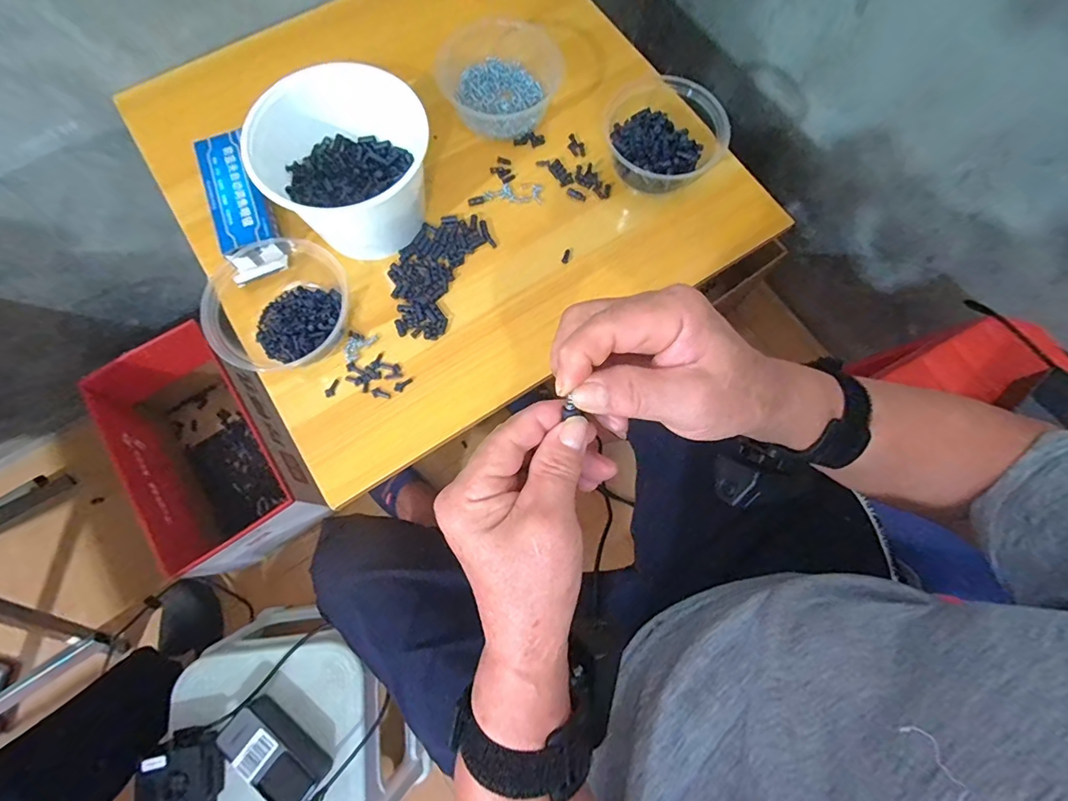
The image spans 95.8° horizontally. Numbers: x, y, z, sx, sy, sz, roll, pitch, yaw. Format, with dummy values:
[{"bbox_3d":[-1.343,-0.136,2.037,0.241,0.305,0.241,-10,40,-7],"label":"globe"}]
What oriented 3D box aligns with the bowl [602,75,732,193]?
[{"bbox_3d":[0.142,-0.297,0.534,0.133,0.064,0.127,1,74,-2],"label":"bowl"}]

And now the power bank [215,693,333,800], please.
[{"bbox_3d":[-0.322,0.441,0.605,0.131,0.056,0.062,39,76,9],"label":"power bank"}]

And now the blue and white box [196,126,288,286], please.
[{"bbox_3d":[-0.320,-0.215,0.528,0.058,0.029,0.175,-21,76,-8],"label":"blue and white box"}]

